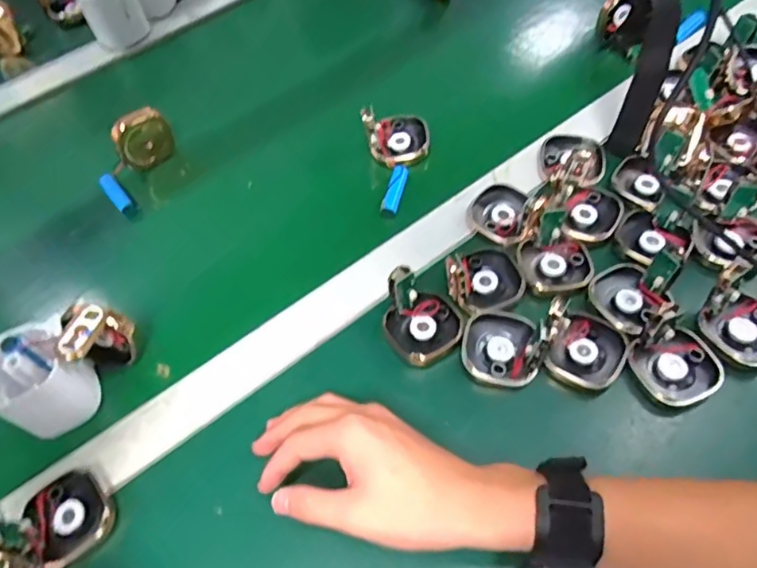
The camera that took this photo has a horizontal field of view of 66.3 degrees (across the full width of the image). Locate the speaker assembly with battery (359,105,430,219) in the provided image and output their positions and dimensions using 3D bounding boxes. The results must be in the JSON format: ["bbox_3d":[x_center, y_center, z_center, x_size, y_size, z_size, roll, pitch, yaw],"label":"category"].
[{"bbox_3d":[0.018,-0.118,0.512,0.056,0.045,0.114,-4,55,3],"label":"speaker assembly with battery"}]

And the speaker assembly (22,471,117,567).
[{"bbox_3d":[-0.197,0.147,0.371,0.046,0.015,0.050,-33,59,-17],"label":"speaker assembly"}]

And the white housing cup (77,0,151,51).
[{"bbox_3d":[-0.300,-0.311,0.652,0.059,0.062,0.059,-3,55,4],"label":"white housing cup"}]

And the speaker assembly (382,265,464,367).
[{"bbox_3d":[0.030,0.020,0.415,0.052,0.040,0.054,-3,55,4],"label":"speaker assembly"}]

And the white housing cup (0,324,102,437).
[{"bbox_3d":[-0.234,0.066,0.400,0.055,0.055,0.059,-3,55,4],"label":"white housing cup"}]

